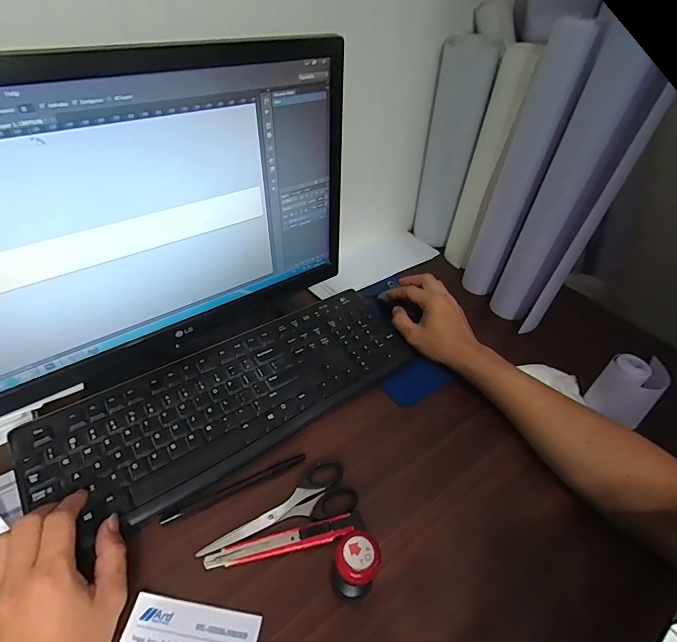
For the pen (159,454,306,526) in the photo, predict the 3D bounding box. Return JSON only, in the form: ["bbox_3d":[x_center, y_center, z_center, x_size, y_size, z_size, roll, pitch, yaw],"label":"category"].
[{"bbox_3d":[-0.103,0.169,0.399,0.147,0.009,0.008,-17,48,-22],"label":"pen"}]

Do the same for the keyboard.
[{"bbox_3d":[-0.112,0.084,0.461,0.430,0.028,0.150,-23,51,-26],"label":"keyboard"}]

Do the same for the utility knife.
[{"bbox_3d":[-0.048,0.203,0.363,0.144,0.011,0.020,-6,45,-13],"label":"utility knife"}]

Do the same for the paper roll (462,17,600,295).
[{"bbox_3d":[0.244,-0.186,0.547,0.058,0.360,0.067,20,45,14],"label":"paper roll"}]

